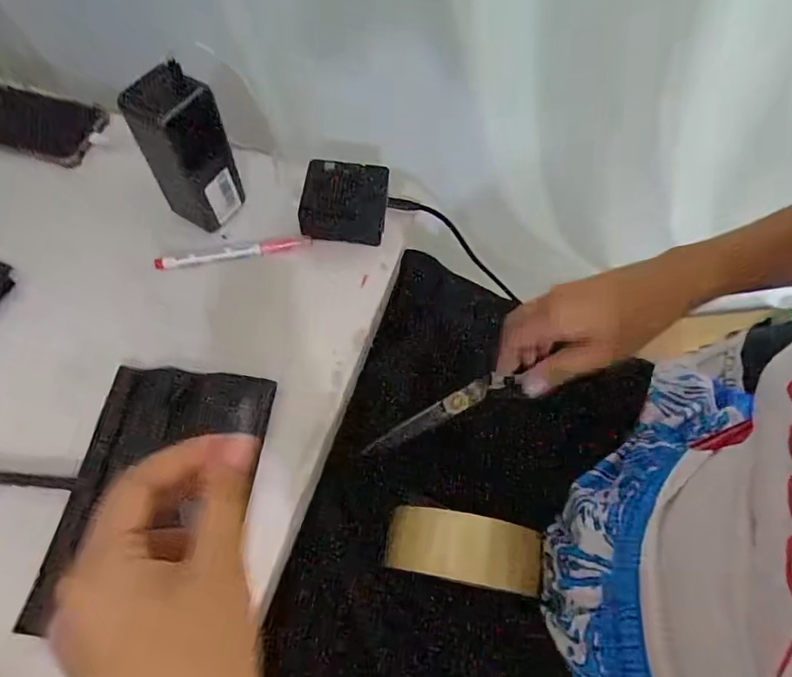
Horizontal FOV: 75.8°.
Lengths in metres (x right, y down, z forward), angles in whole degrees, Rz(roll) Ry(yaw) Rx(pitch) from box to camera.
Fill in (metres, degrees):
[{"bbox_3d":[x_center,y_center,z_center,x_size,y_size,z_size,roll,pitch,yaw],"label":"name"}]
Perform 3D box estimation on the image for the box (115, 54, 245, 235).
[{"bbox_3d":[-0.172,-0.155,0.425,0.043,0.137,0.061,38,67,16],"label":"box"}]

